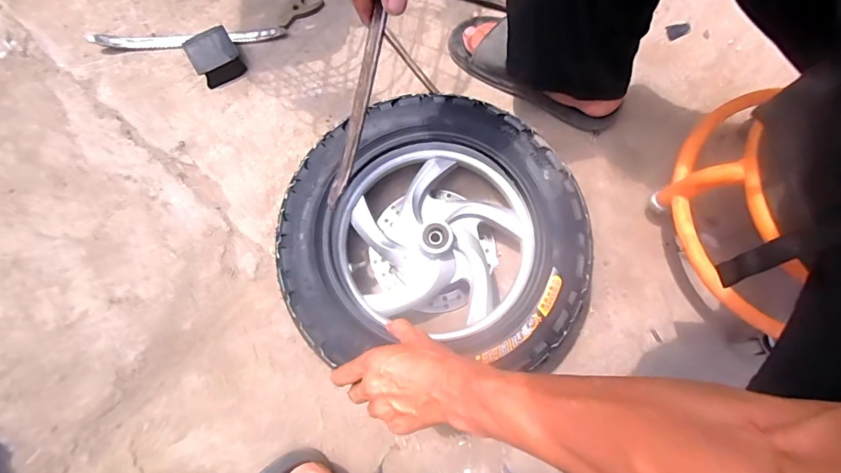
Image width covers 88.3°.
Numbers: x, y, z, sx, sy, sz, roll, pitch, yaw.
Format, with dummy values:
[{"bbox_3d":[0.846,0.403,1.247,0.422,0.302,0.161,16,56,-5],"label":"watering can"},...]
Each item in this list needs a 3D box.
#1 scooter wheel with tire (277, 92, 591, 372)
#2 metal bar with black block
[{"bbox_3d":[0.016,-0.009,0.572,0.358,0.112,0.322,1,77,-1],"label":"scooter wheel with tire"},{"bbox_3d":[-0.351,-0.275,0.654,0.279,0.035,0.097,-6,77,-3],"label":"metal bar with black block"}]

